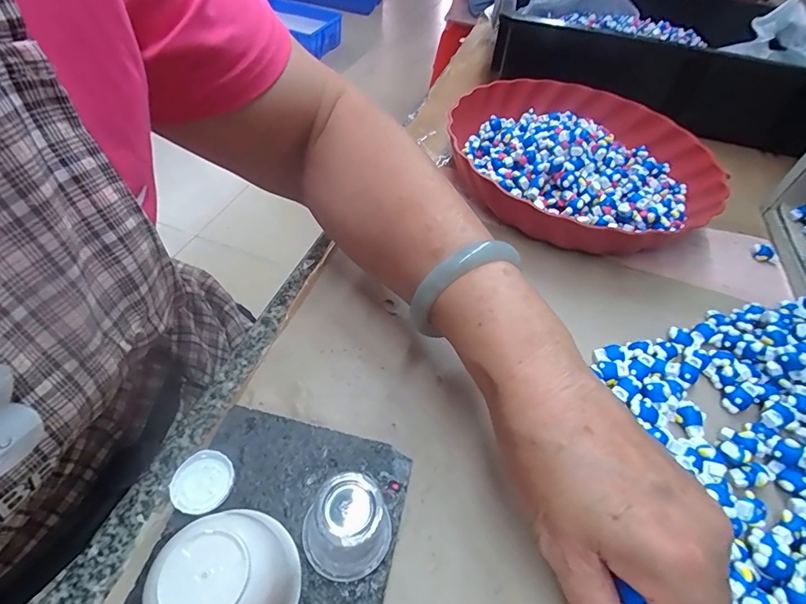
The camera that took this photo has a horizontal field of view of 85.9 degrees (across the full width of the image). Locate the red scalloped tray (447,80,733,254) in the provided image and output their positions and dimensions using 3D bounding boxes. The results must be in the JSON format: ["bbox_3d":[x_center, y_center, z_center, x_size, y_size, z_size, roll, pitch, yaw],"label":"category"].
[{"bbox_3d":[0.167,-0.136,0.415,0.262,0.061,0.241,-28,59,-28],"label":"red scalloped tray"}]

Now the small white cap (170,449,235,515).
[{"bbox_3d":[-0.092,0.082,0.197,0.026,0.004,0.027,4,53,-5],"label":"small white cap"}]

